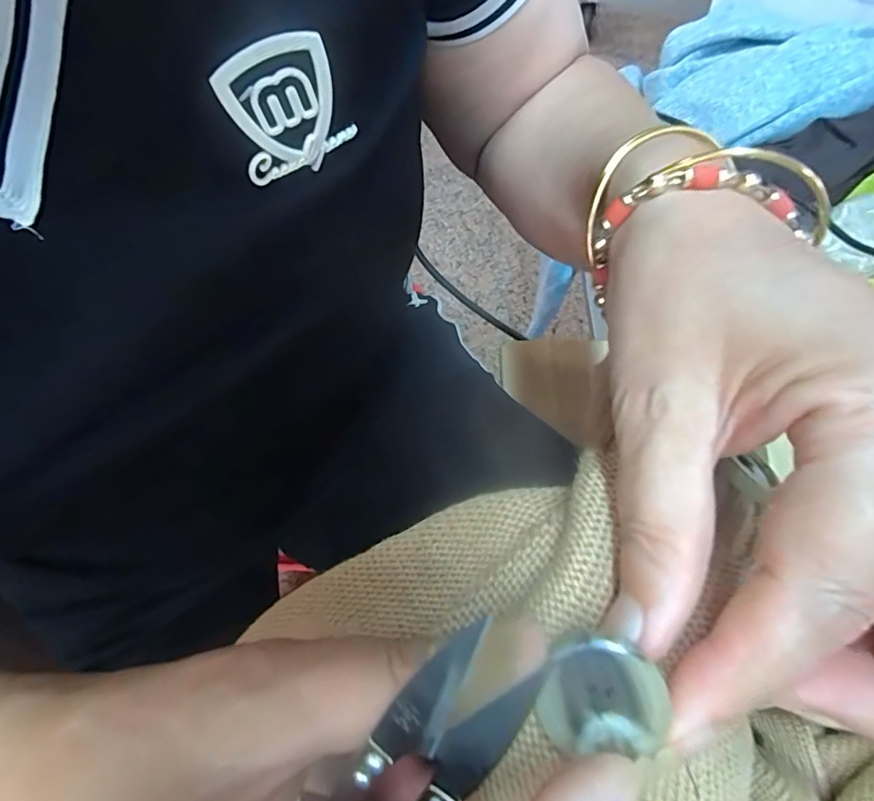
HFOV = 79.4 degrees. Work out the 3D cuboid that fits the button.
[{"bbox_3d":[0.034,0.060,0.108,0.024,0.004,0.025,0,94,11],"label":"button"}]

